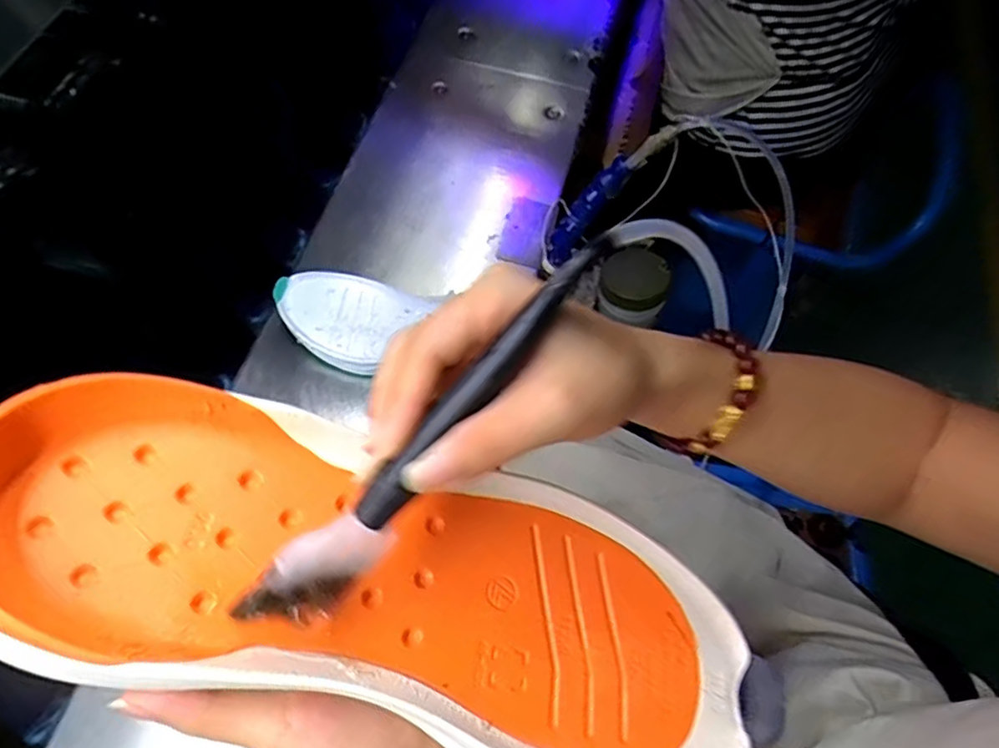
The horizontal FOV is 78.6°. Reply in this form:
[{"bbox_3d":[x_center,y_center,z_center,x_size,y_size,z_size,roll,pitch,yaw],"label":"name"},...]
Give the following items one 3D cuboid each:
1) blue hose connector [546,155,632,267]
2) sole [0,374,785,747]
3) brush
[{"bbox_3d":[0.075,-0.139,0.534,0.022,0.128,0.020,4,62,-23],"label":"blue hose connector"},{"bbox_3d":[-0.027,0.085,0.239,0.310,0.030,0.106,23,63,-15],"label":"sole"},{"bbox_3d":[-0.021,0.019,0.202,0.019,0.024,0.162,42,94,17],"label":"brush"}]

